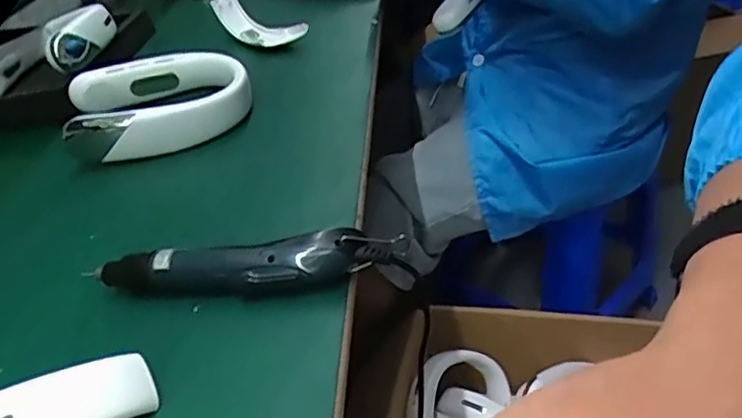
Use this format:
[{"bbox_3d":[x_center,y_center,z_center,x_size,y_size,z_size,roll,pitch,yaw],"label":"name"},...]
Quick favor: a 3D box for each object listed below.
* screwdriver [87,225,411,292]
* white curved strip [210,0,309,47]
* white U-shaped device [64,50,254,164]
[{"bbox_3d":[-0.094,0.046,0.477,0.244,0.044,0.032,-3,36,5],"label":"screwdriver"},{"bbox_3d":[-0.168,-0.265,0.889,0.043,0.042,0.180,-32,43,-31],"label":"white curved strip"},{"bbox_3d":[-0.253,-0.128,0.737,0.208,0.055,0.168,-18,38,-16],"label":"white U-shaped device"}]

